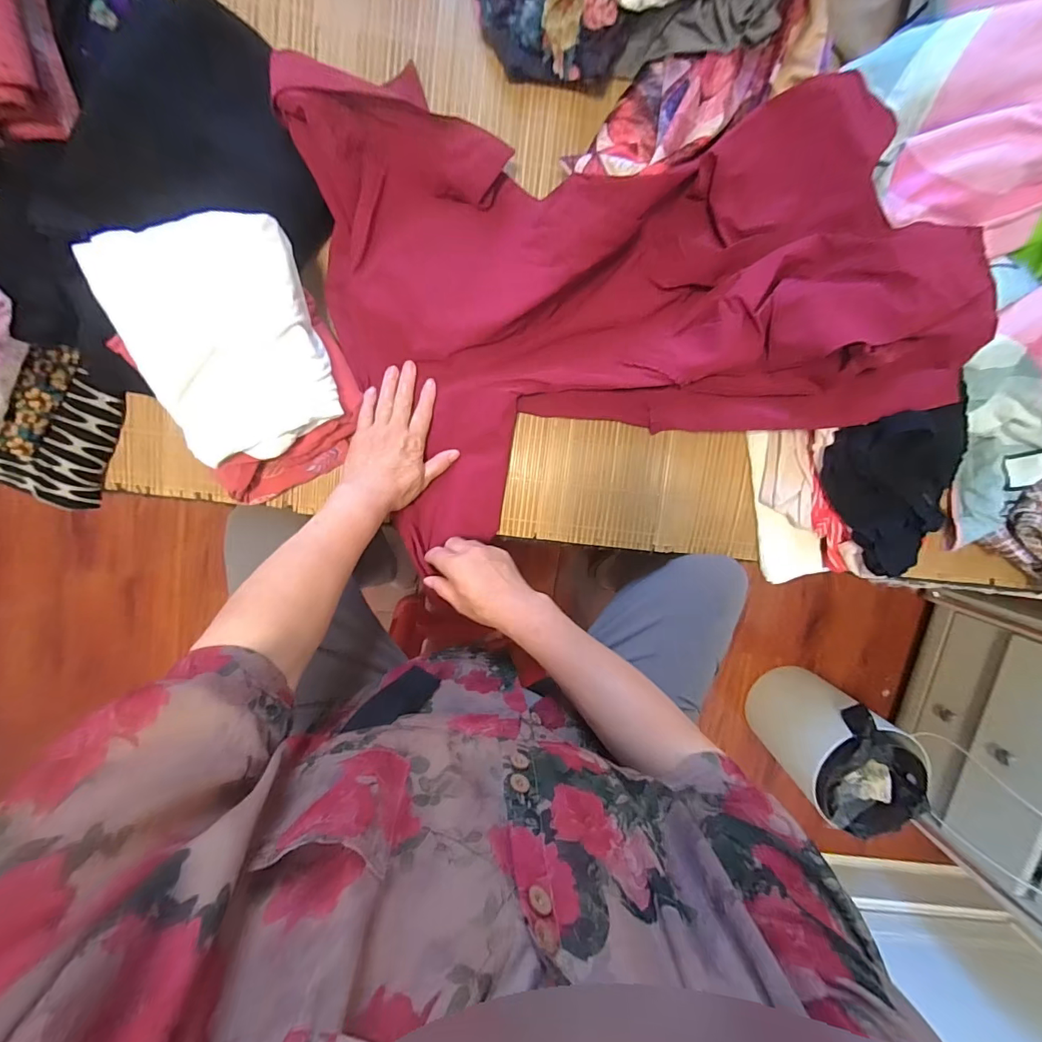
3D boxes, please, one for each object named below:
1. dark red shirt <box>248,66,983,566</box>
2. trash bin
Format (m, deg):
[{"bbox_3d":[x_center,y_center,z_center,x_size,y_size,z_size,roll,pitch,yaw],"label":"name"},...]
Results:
[{"bbox_3d":[0.098,-0.246,0.454,0.580,0.128,0.420,-16,100,0],"label":"dark red shirt"},{"bbox_3d":[0.620,0.446,0.921,0.196,0.265,0.196,33,96,-7],"label":"trash bin"}]

